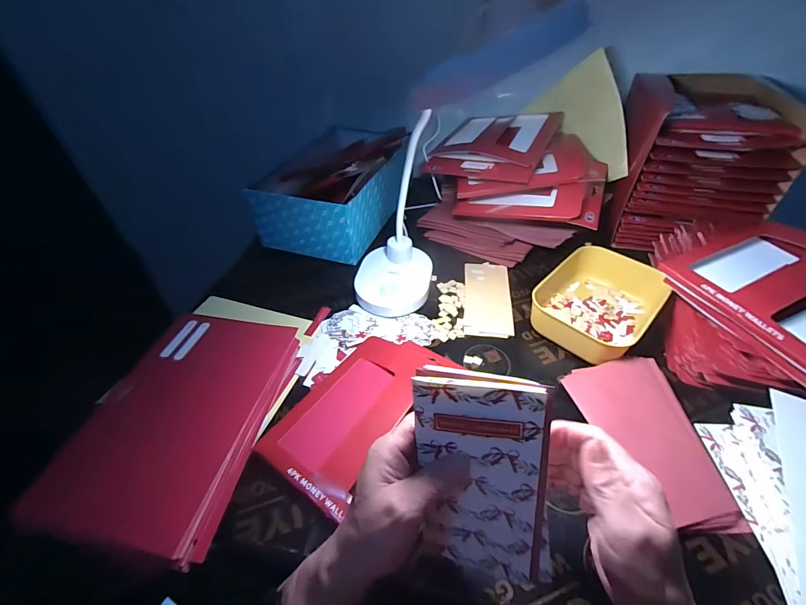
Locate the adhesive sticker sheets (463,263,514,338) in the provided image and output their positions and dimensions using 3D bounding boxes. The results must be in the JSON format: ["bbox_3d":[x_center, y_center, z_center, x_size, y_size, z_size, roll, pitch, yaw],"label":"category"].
[{"bbox_3d":[0.132,-0.010,0.580,0.071,0.005,0.161,4,44,7],"label":"adhesive sticker sheets"}]

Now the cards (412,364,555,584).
[{"bbox_3d":[0.059,0.130,0.269,0.088,0.178,0.009,0,20,18],"label":"cards"}]

